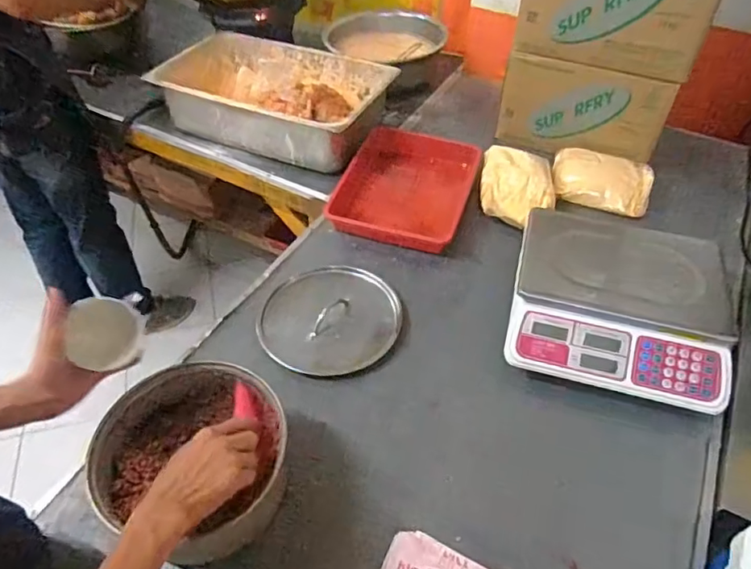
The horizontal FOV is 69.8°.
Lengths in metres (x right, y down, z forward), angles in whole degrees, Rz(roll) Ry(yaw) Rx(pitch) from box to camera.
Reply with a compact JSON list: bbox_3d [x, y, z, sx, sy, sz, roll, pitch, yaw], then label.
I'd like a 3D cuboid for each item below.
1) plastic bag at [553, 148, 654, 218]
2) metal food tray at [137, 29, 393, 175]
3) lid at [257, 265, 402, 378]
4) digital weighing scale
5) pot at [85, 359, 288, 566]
[{"bbox_3d":[0.499,-0.234,1.183,0.207,0.076,0.129,18,50,14],"label":"plastic bag"},{"bbox_3d":[-0.276,-0.476,1.331,0.573,0.133,0.337,17,50,14],"label":"metal food tray"},{"bbox_3d":[-0.079,0.059,0.942,0.234,0.029,0.218,1,48,-1],"label":"lid"},{"bbox_3d":[0.398,0.022,0.876,0.328,0.130,0.287,14,49,11],"label":"digital weighing scale"},{"bbox_3d":[-0.233,0.231,0.701,0.224,0.128,0.207,1,48,-1],"label":"pot"}]

